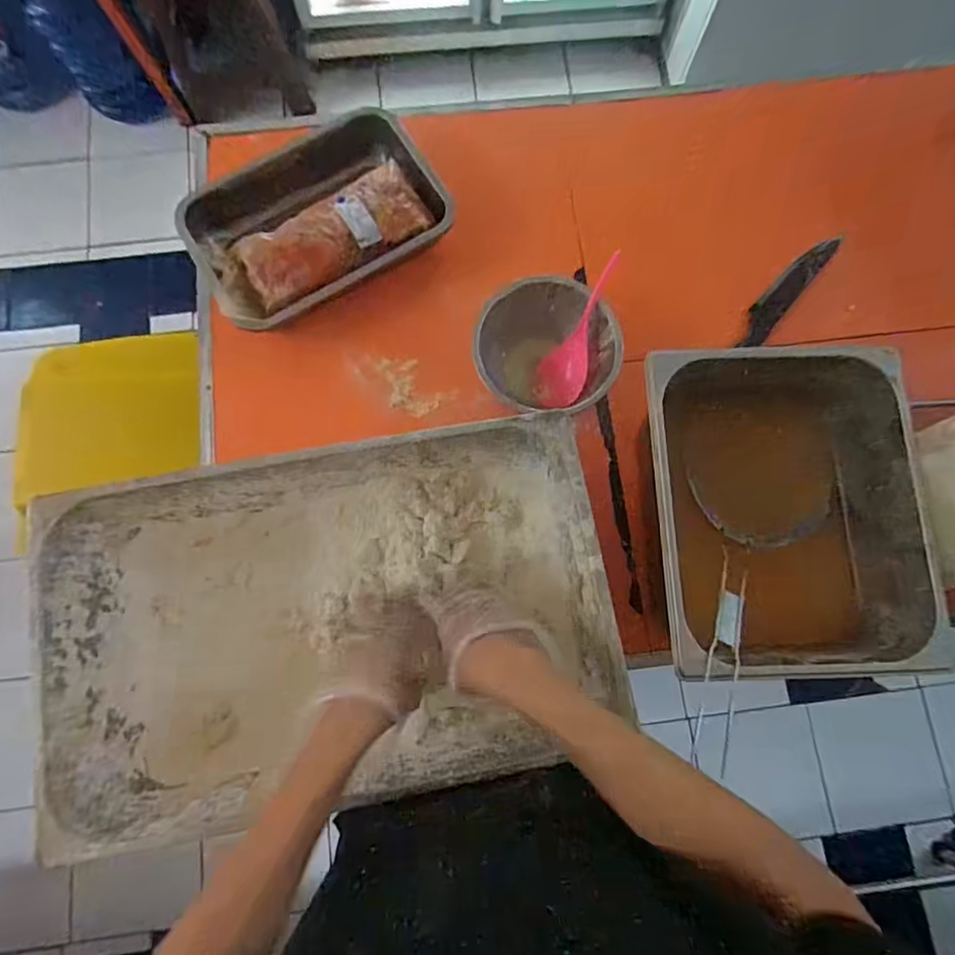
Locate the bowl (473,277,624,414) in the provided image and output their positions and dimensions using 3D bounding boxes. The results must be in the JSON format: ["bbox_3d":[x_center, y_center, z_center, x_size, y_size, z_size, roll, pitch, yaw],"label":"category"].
[{"bbox_3d":[0.081,-0.152,0.670,0.169,0.076,0.156,0,78,-1],"label":"bowl"}]

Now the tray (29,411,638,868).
[{"bbox_3d":[-0.138,0.141,0.573,0.514,0.147,0.312,-10,78,-3],"label":"tray"}]

